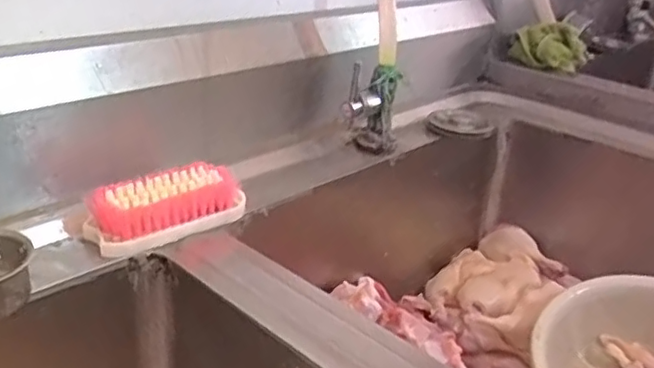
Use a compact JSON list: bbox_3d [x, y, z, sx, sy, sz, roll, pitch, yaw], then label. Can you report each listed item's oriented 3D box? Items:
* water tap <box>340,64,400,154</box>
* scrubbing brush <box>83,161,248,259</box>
[{"bbox_3d":[0.050,-0.085,0.714,0.057,0.108,0.076,6,26,5],"label":"water tap"},{"bbox_3d":[-0.133,0.018,0.537,0.055,0.039,0.132,24,32,36],"label":"scrubbing brush"}]

